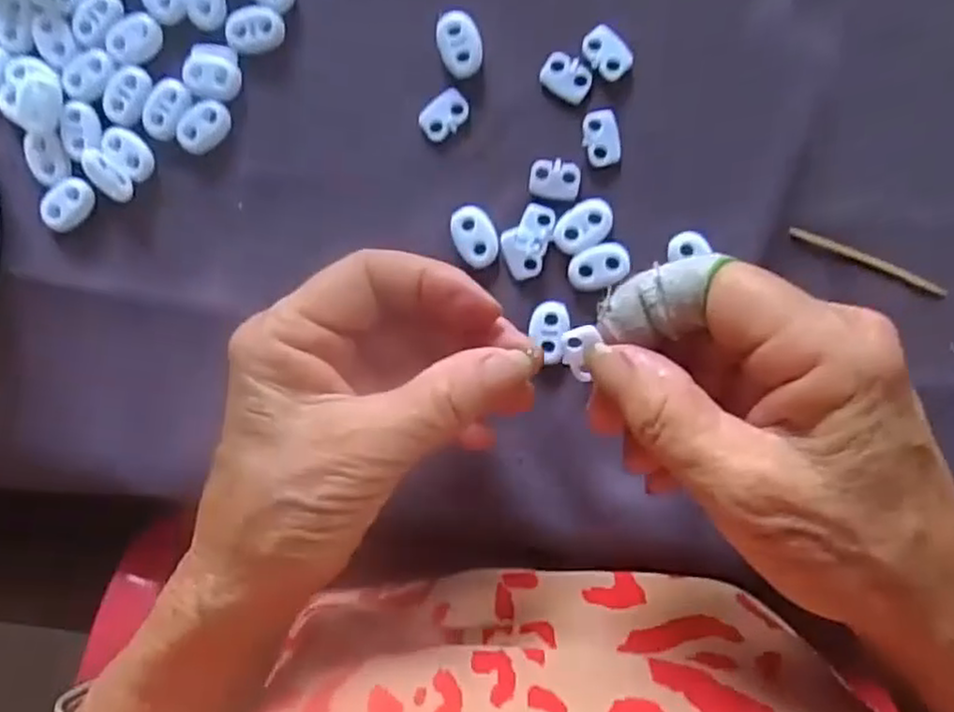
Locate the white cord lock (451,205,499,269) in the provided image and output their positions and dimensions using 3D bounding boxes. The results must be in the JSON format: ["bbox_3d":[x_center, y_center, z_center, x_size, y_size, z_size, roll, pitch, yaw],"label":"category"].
[{"bbox_3d":[0.000,-0.045,0.271,0.016,0.004,0.024,-21,93,7],"label":"white cord lock"}]

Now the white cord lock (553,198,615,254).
[{"bbox_3d":[0.040,-0.048,0.266,0.022,0.004,0.016,-25,92,7],"label":"white cord lock"}]

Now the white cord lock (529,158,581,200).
[{"bbox_3d":[0.029,-0.066,0.267,0.019,0.004,0.014,10,96,5],"label":"white cord lock"}]

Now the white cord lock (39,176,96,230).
[{"bbox_3d":[-0.162,-0.060,0.284,0.015,0.005,0.023,43,97,1],"label":"white cord lock"}]

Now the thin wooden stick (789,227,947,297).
[{"bbox_3d":[0.141,-0.034,0.259,0.059,0.004,0.004,24,97,3],"label":"thin wooden stick"}]

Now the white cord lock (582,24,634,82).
[{"bbox_3d":[0.047,-0.110,0.261,0.013,0.004,0.019,-42,90,7],"label":"white cord lock"}]

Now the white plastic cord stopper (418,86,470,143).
[{"bbox_3d":[-0.012,-0.091,0.270,0.019,0.004,0.014,-36,91,7],"label":"white plastic cord stopper"}]

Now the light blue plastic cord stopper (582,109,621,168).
[{"bbox_3d":[0.046,-0.080,0.264,0.013,0.004,0.020,-6,94,6],"label":"light blue plastic cord stopper"}]

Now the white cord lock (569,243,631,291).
[{"bbox_3d":[0.045,-0.033,0.266,0.022,0.004,0.016,-22,93,7],"label":"white cord lock"}]

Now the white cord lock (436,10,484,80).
[{"bbox_3d":[-0.006,-0.115,0.266,0.016,0.007,0.024,-18,93,7],"label":"white cord lock"}]

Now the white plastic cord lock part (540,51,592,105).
[{"bbox_3d":[0.033,-0.103,0.263,0.019,0.004,0.014,32,97,2],"label":"white plastic cord lock part"}]

